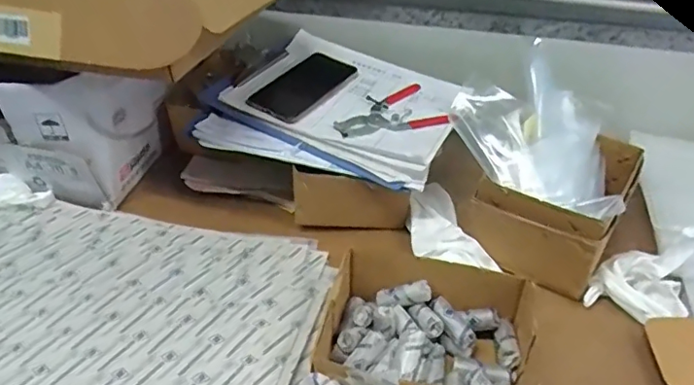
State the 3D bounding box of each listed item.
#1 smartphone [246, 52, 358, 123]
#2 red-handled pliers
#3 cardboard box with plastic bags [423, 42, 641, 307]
[{"bbox_3d":[-0.058,-0.150,0.766,0.085,0.013,0.150,30,55,19],"label":"smartphone"},{"bbox_3d":[0.053,-0.108,0.732,0.146,0.015,0.119,-14,43,-16],"label":"red-handled pliers"},{"bbox_3d":[0.247,-0.034,0.685,0.207,0.159,0.229,25,47,26],"label":"cardboard box with plastic bags"}]

